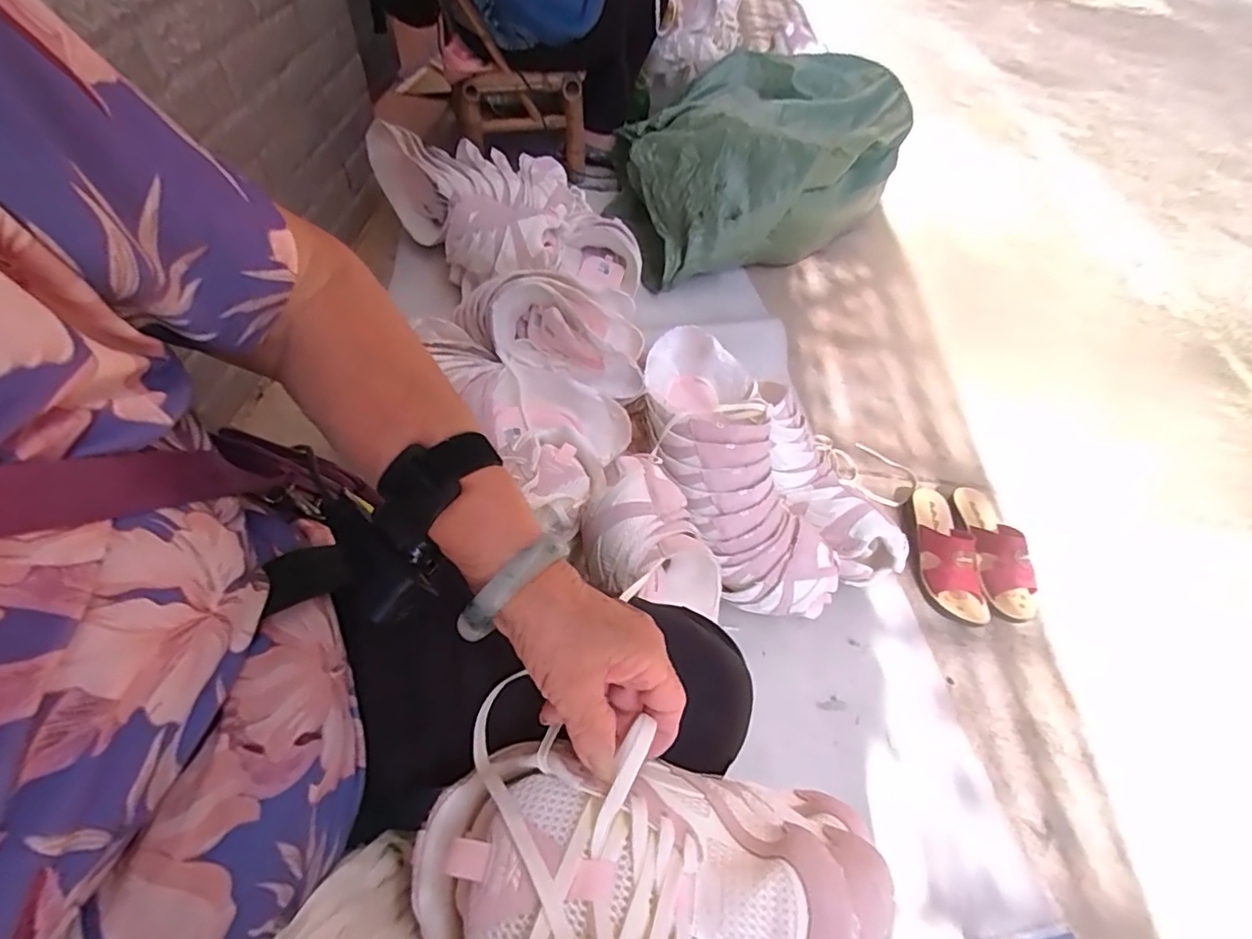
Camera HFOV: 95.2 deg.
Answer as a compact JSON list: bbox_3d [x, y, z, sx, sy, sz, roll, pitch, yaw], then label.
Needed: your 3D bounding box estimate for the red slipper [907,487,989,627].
[{"bbox_3d":[0.494,0.119,0.883,0.090,0.081,0.226,7,53,0],"label":"red slipper"}]

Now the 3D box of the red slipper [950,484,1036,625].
[{"bbox_3d":[0.578,0.119,0.901,0.073,0.072,0.229,2,53,-4],"label":"red slipper"}]

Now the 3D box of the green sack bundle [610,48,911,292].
[{"bbox_3d":[0.317,-0.682,1.279,0.443,0.260,0.735,32,57,17],"label":"green sack bundle"}]

